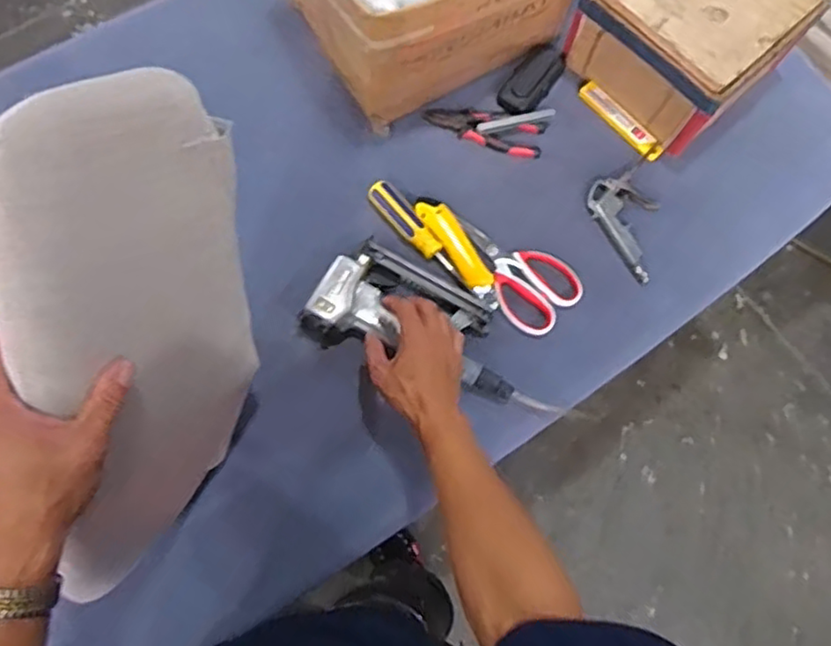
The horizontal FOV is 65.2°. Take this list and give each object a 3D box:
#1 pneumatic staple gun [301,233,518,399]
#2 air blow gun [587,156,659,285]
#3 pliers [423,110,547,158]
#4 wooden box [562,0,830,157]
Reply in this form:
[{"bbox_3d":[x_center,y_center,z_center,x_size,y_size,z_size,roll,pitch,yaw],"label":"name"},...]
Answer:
[{"bbox_3d":[0.005,0.005,0.754,0.248,0.049,0.136,28,80,6],"label":"pneumatic staple gun"},{"bbox_3d":[0.283,-0.129,0.824,0.098,0.018,0.142,-25,76,-10],"label":"air blow gun"},{"bbox_3d":[0.090,-0.255,0.844,0.154,0.012,0.054,18,73,2],"label":"pliers"},{"bbox_3d":[0.342,-0.372,0.825,0.217,0.123,0.211,-42,81,-12],"label":"wooden box"}]

